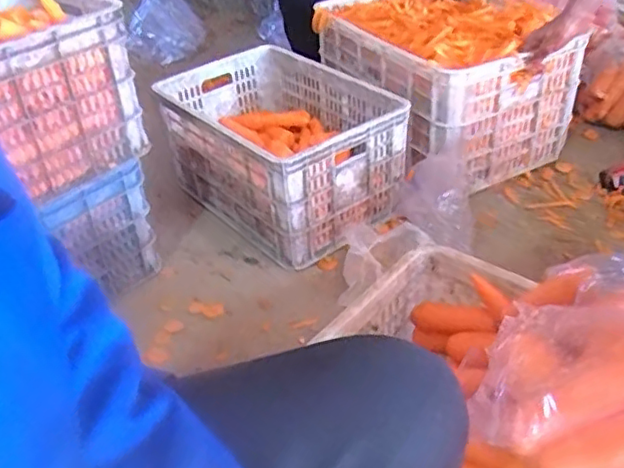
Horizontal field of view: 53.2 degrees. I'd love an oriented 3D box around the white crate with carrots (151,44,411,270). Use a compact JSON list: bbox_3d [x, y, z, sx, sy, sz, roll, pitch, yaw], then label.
[{"bbox_3d":[-0.076,-0.205,1.433,0.346,0.258,0.541,-28,42,-27],"label":"white crate with carrots"}]

